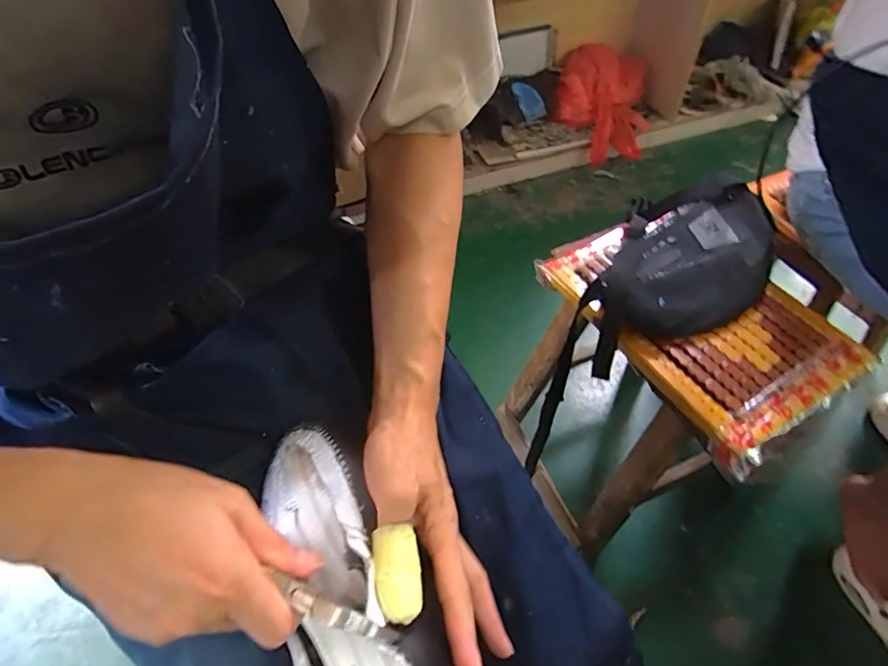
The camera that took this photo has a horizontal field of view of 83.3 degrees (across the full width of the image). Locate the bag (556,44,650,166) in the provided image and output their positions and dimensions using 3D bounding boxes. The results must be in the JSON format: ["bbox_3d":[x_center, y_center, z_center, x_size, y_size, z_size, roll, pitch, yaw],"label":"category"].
[{"bbox_3d":[0.501,-0.721,1.576,0.285,0.227,0.286,1,53,5],"label":"bag"}]

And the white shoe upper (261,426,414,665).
[{"bbox_3d":[-0.080,0.145,0.320,0.067,0.051,0.206,-21,54,-11],"label":"white shoe upper"}]

